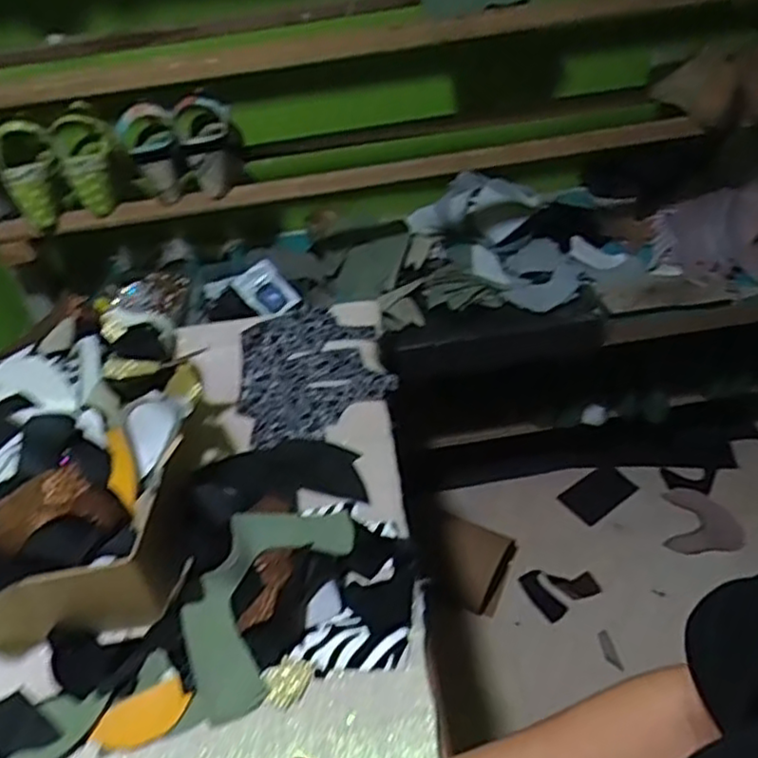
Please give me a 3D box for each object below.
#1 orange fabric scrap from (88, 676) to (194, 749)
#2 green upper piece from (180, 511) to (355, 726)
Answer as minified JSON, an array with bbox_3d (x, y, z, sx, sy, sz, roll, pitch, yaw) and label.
[{"bbox_3d":[-0.206,0.296,0.598,0.082,0.010,0.039,-22,45,-16],"label":"orange fabric scrap"},{"bbox_3d":[-0.111,0.195,0.653,0.095,0.059,0.219,17,48,23],"label":"green upper piece"}]

